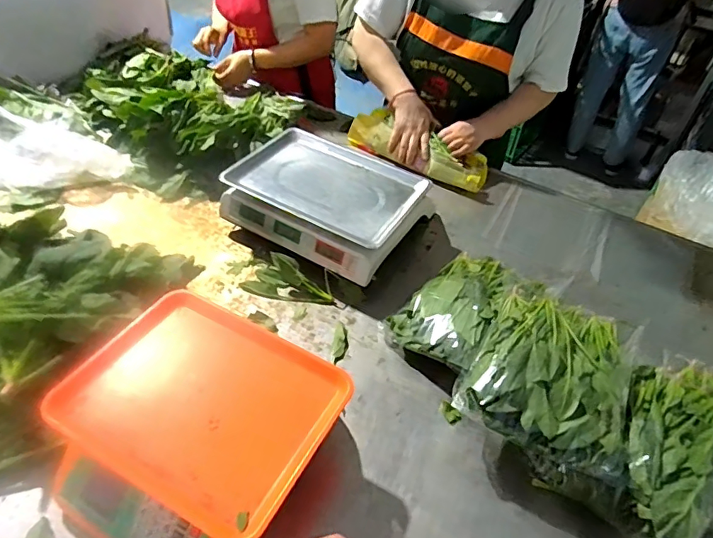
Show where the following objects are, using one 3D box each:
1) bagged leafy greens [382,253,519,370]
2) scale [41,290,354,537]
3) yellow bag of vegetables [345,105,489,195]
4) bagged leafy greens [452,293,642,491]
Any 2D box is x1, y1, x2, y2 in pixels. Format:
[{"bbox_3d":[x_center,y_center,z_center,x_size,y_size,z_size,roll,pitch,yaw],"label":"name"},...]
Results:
[{"bbox_3d":[0.168,0.053,0.834,0.152,0.088,0.252,28,48,21],"label":"bagged leafy greens"},{"bbox_3d":[-0.198,0.204,0.614,0.298,0.117,0.287,24,47,17],"label":"scale"},{"bbox_3d":[0.148,-0.288,1.182,0.347,0.076,0.103,25,47,18],"label":"yellow bag of vegetables"},{"bbox_3d":[0.275,0.134,0.682,0.211,0.063,0.243,22,46,15],"label":"bagged leafy greens"}]

